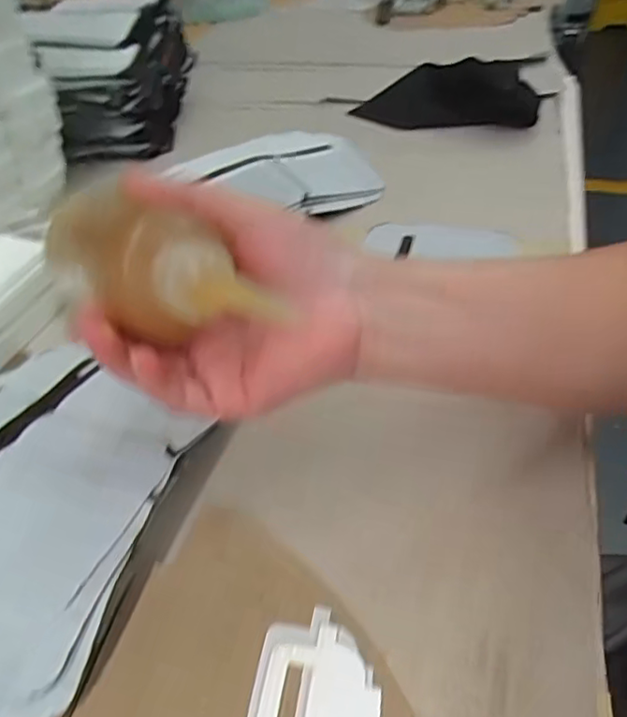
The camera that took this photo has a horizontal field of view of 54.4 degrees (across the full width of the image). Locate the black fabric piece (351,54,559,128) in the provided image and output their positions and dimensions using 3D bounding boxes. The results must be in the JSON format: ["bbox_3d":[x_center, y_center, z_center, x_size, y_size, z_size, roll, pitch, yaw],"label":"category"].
[{"bbox_3d":[0.152,-0.307,0.709,0.216,0.052,0.085,8,44,12],"label":"black fabric piece"}]

